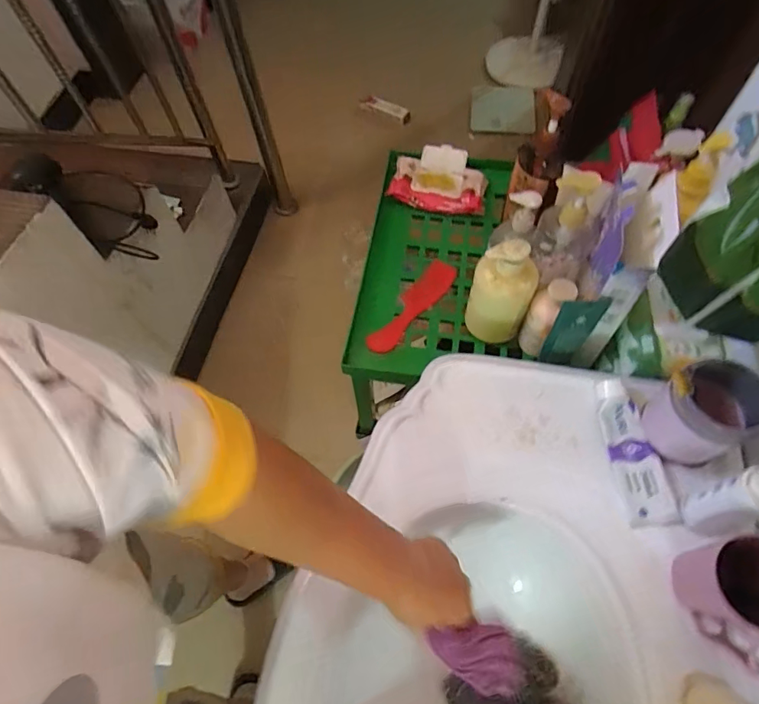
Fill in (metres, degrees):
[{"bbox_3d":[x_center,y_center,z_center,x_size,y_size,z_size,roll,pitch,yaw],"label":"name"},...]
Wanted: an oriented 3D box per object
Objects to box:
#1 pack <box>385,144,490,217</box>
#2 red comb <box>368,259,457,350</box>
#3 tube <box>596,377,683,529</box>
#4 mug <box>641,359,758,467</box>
[{"bbox_3d":[0.118,-0.337,0.893,0.180,0.039,0.151,17,64,11],"label":"pack"},{"bbox_3d":[0.054,-0.077,0.780,0.051,0.020,0.203,37,69,20],"label":"red comb"},{"bbox_3d":[0.294,0.113,0.537,0.053,0.023,0.165,-9,62,-2],"label":"tube"},{"bbox_3d":[0.338,0.065,0.491,0.073,0.108,0.082,34,68,19],"label":"mug"}]

